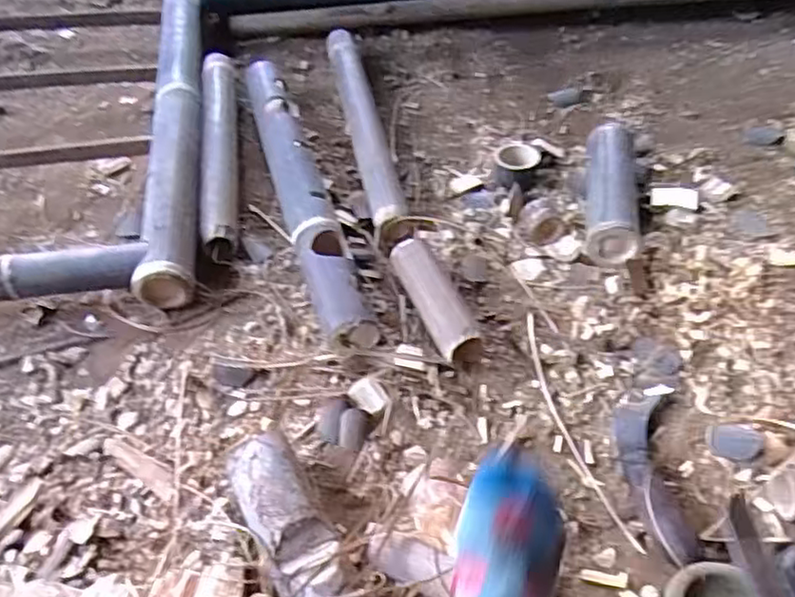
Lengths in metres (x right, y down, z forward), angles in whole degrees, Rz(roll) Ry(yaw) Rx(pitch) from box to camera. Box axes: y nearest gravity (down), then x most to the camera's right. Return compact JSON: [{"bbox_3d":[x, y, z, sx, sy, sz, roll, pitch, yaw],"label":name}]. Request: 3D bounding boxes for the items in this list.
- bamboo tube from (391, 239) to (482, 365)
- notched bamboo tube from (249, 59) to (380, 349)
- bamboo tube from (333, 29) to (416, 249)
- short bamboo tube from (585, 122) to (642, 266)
[{"bbox_3d":[0.051,0.003,0.885,0.054,0.066,0.193,-16,51,-14],"label":"bamboo tube"},{"bbox_3d":[-0.153,-0.185,1.030,0.069,0.068,0.642,-13,51,-12],"label":"notched bamboo tube"},{"bbox_3d":[-0.060,-0.303,1.154,0.053,0.055,0.567,-9,50,-9],"label":"bamboo tube"},{"bbox_3d":[0.333,-0.168,1.034,0.076,0.061,0.297,9,50,6],"label":"short bamboo tube"}]

